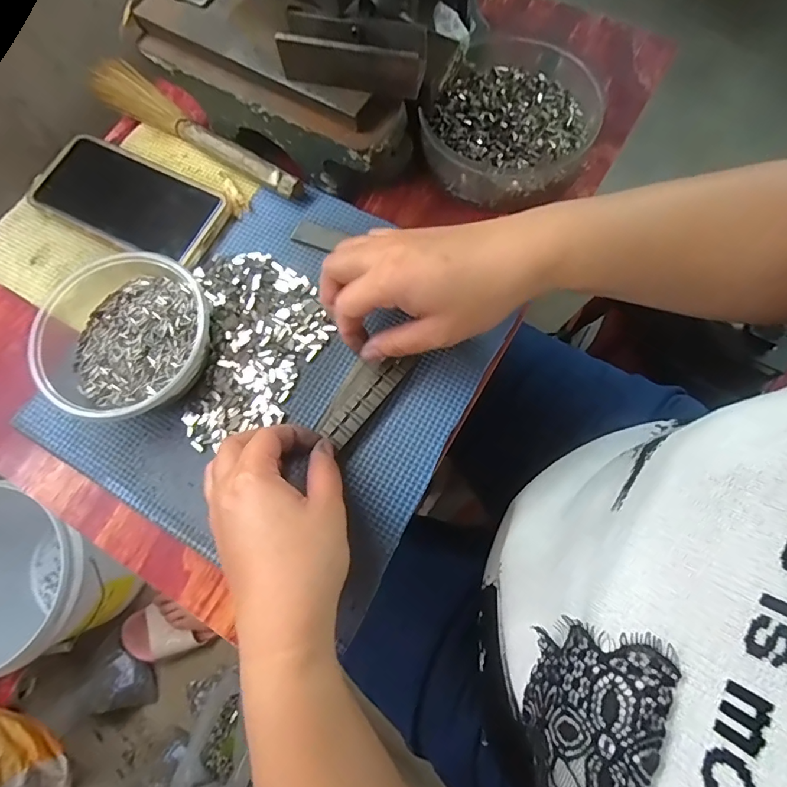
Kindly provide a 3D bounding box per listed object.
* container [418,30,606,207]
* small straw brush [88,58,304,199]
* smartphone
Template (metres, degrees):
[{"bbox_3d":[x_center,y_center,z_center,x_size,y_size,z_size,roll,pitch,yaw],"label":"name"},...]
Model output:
[{"bbox_3d":[0.093,-0.219,0.380,0.130,0.040,0.154,32,77,11],"label":"container"},{"bbox_3d":[-0.170,-0.216,0.391,0.223,0.021,0.039,38,78,12],"label":"small straw brush"},{"bbox_3d":[-0.209,-0.153,0.377,0.153,0.012,0.072,24,75,9],"label":"smartphone"}]

